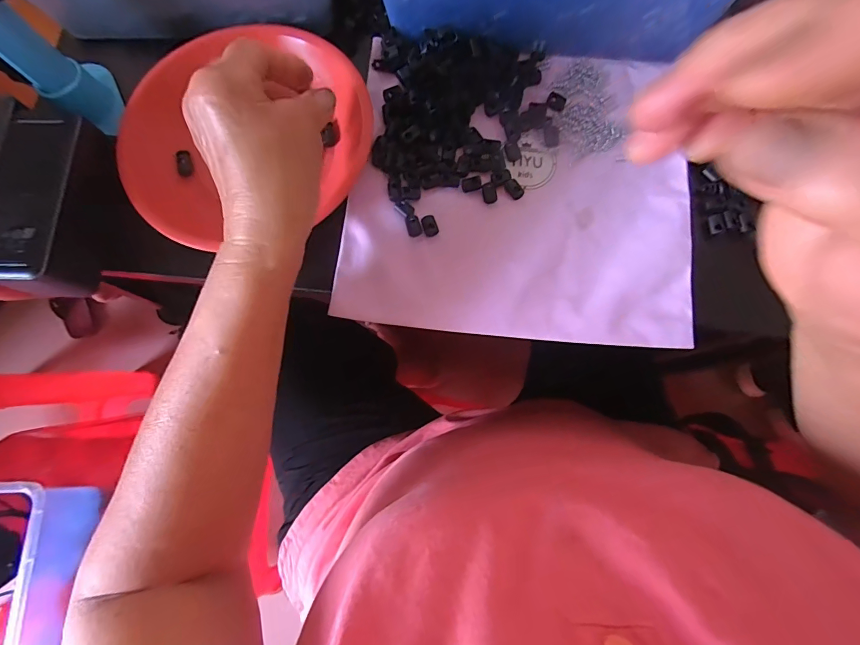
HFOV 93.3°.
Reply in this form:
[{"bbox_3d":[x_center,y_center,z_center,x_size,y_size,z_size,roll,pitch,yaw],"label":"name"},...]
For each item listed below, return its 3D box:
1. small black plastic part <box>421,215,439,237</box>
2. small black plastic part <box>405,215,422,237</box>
[{"bbox_3d":[0.000,-0.075,0.315,0.011,0.004,0.017,-15,78,-2],"label":"small black plastic part"},{"bbox_3d":[-0.013,-0.074,0.314,0.011,0.004,0.017,-16,78,-2],"label":"small black plastic part"}]

